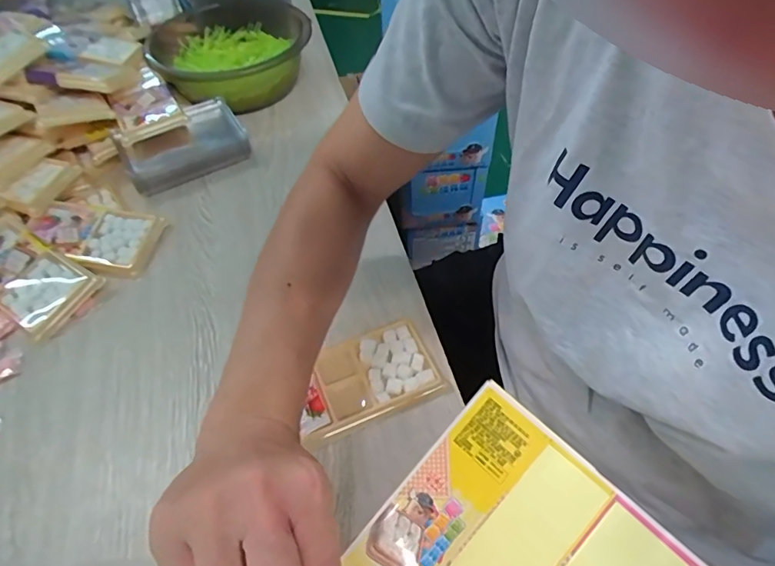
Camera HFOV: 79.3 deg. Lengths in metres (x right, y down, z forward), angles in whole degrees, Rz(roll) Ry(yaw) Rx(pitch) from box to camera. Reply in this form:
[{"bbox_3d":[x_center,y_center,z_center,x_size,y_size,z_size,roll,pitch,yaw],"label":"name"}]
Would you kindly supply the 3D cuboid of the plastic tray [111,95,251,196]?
[{"bbox_3d":[-0.243,-0.166,0.563,0.143,0.049,0.086,-30,57,-20],"label":"plastic tray"}]

